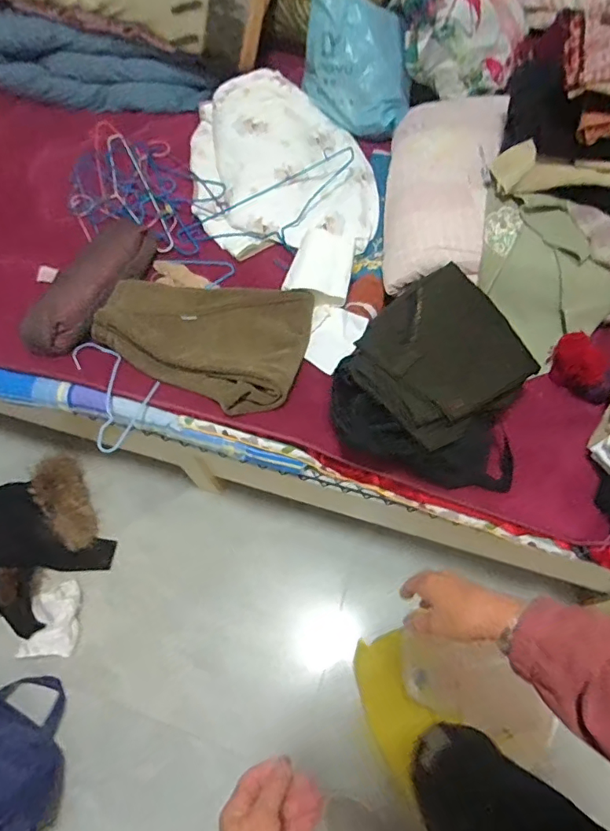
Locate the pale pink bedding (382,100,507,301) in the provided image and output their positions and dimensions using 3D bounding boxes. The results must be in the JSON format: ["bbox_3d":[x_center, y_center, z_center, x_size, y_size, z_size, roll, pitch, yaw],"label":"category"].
[{"bbox_3d":[0.295,-0.509,1.099,0.238,0.099,0.551,11,64,8],"label":"pale pink bedding"}]

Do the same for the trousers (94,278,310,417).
[{"bbox_3d":[-0.204,-0.172,1.012,0.420,0.074,0.306,14,65,10],"label":"trousers"}]

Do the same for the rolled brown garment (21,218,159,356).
[{"bbox_3d":[-0.454,-0.294,1.090,0.168,0.079,0.387,16,65,10],"label":"rolled brown garment"}]

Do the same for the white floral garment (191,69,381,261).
[{"bbox_3d":[-0.061,-0.608,1.204,0.437,0.110,0.515,-6,63,0],"label":"white floral garment"}]

